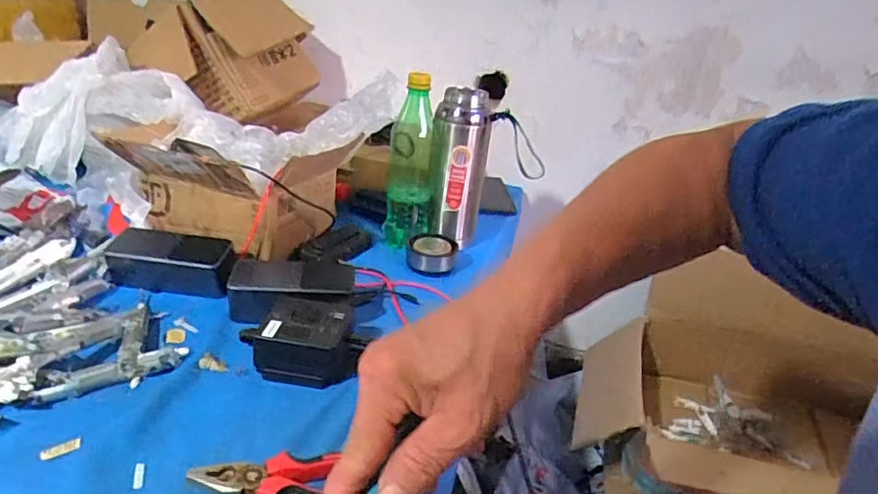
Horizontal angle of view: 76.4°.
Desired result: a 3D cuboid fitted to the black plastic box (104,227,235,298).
[{"bbox_3d":[-0.302,0.016,0.635,0.141,0.044,0.056,9,27,3],"label":"black plastic box"}]

